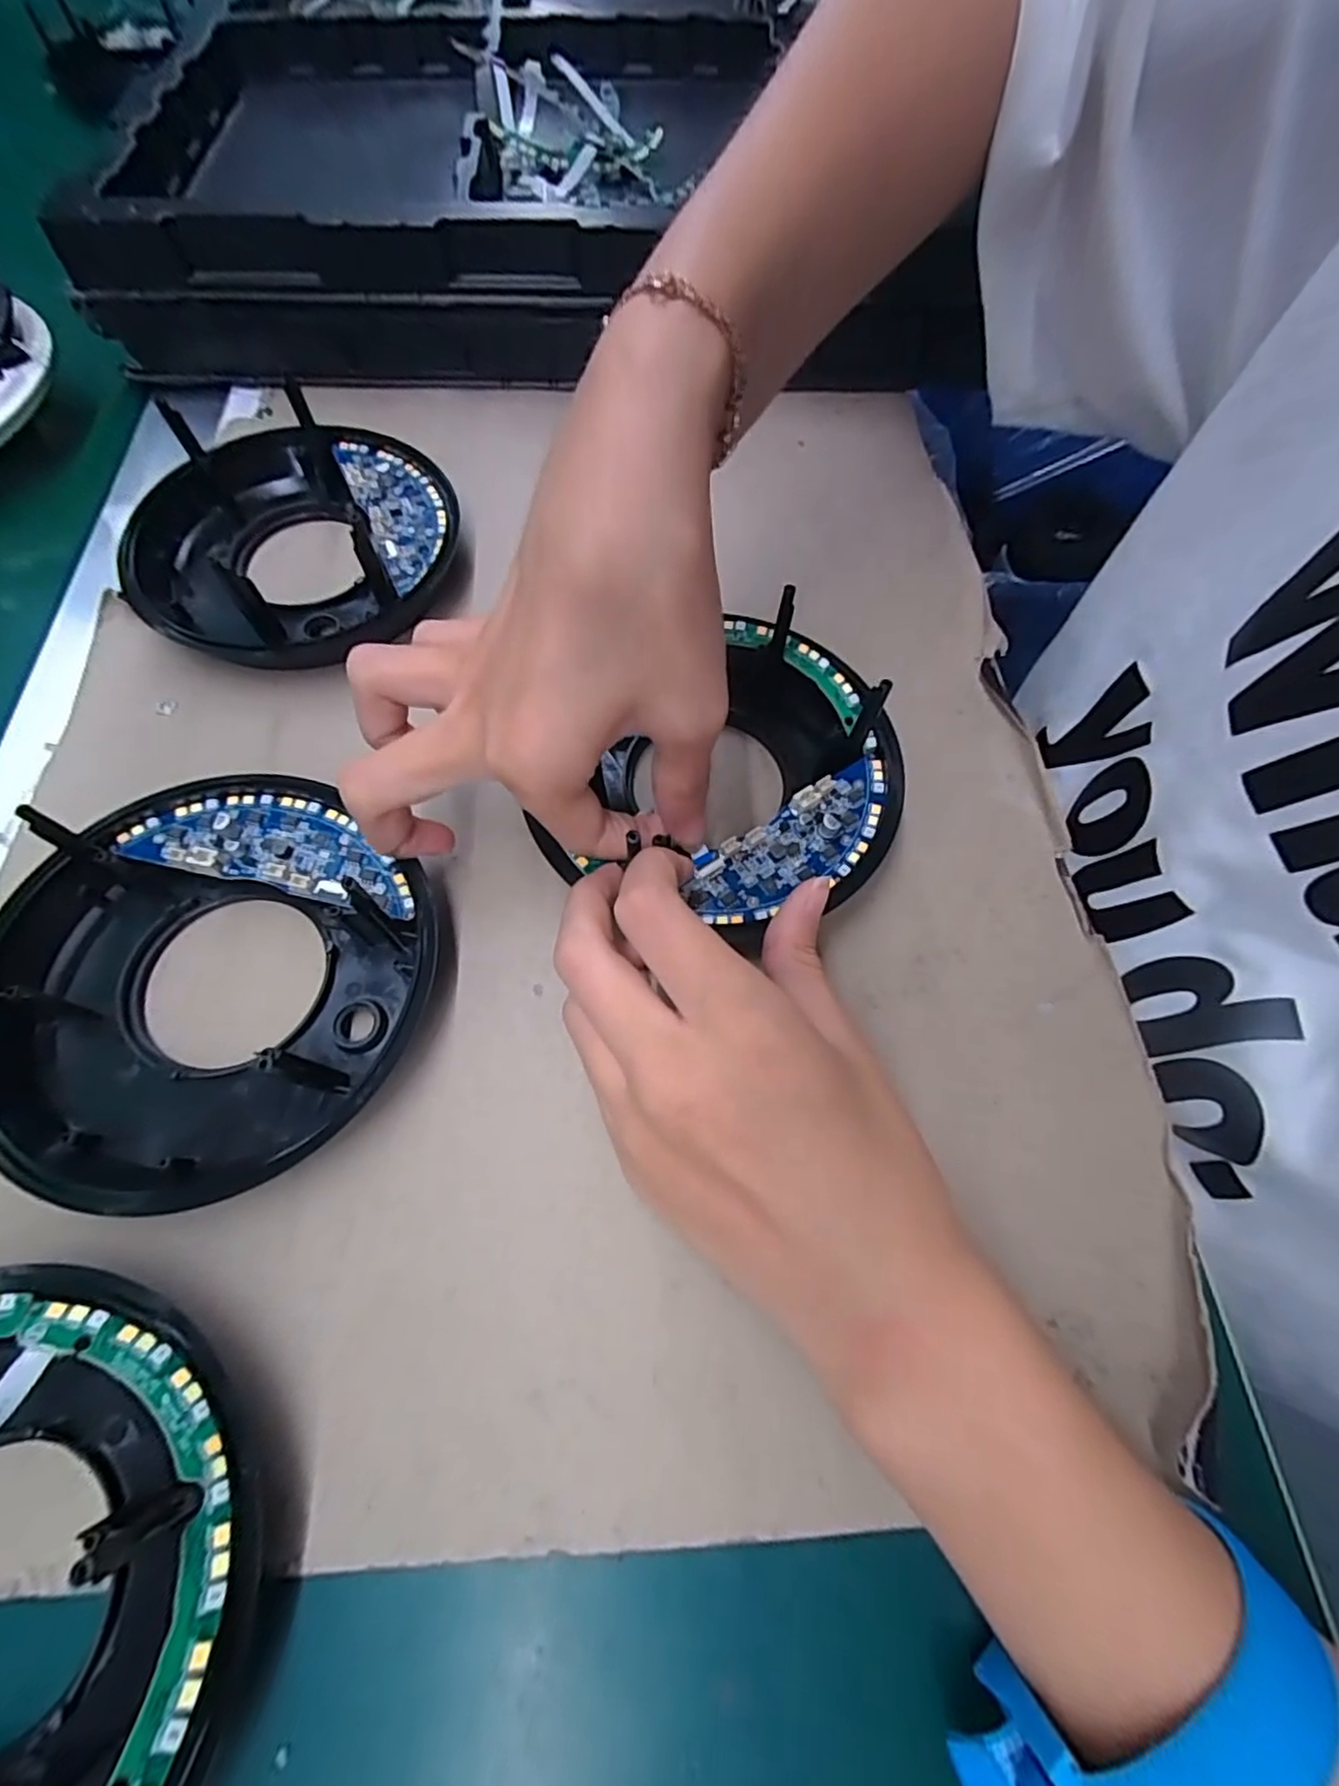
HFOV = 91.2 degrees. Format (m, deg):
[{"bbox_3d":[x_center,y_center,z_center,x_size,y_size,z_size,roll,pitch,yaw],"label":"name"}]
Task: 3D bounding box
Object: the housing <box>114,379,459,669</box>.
[{"bbox_3d":[-0.152,-0.146,0.268,0.121,0.045,0.124,0,75,-1],"label":"housing"}]

